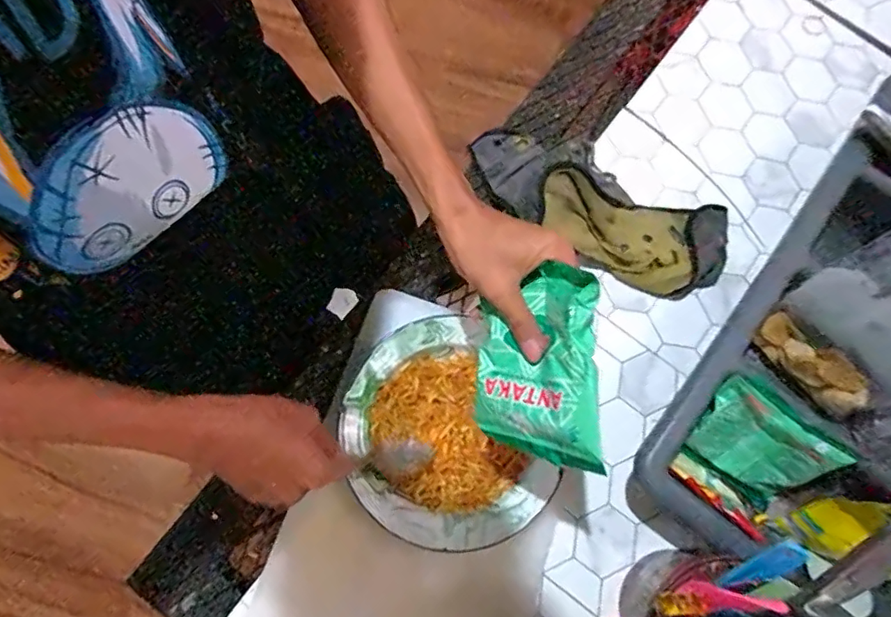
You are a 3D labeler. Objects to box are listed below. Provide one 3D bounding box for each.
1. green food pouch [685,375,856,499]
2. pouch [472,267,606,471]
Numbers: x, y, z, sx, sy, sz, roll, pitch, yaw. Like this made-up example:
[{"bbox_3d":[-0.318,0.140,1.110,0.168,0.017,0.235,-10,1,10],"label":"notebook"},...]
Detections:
[{"bbox_3d":[0.280,0.124,0.507,0.107,0.106,0.010,37,46,10],"label":"green food pouch"},{"bbox_3d":[0.064,0.041,0.395,0.019,0.108,0.133,3,87,-41],"label":"pouch"}]

